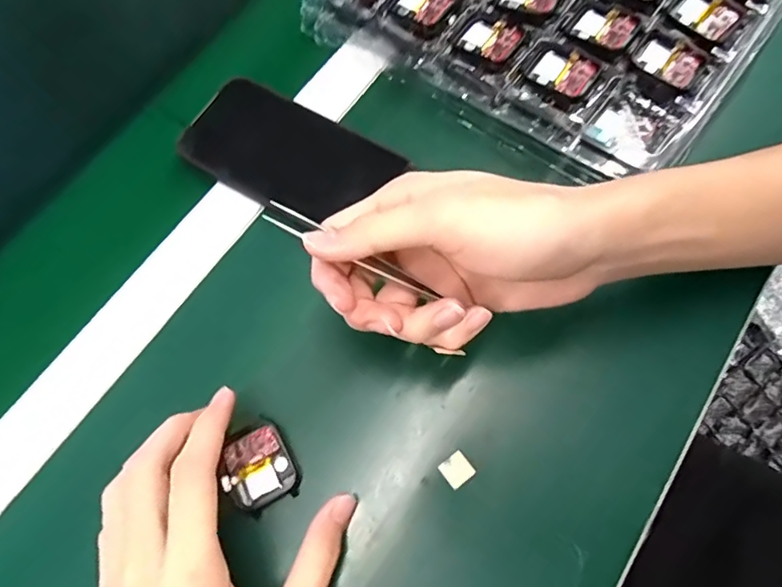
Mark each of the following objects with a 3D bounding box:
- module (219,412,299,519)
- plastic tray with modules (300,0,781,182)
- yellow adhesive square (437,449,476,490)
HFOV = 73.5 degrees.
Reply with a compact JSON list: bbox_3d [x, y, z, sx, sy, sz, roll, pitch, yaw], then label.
[{"bbox_3d":[-0.074,0.097,0.293,0.038,0.006,0.044,-29,74,-8],"label":"module"},{"bbox_3d":[0.122,-0.239,0.385,0.291,0.042,0.267,34,74,15],"label":"plastic tray with modules"},{"bbox_3d":[0.037,0.099,0.294,0.016,0.004,0.015,-37,71,-10],"label":"yellow adhesive square"}]

